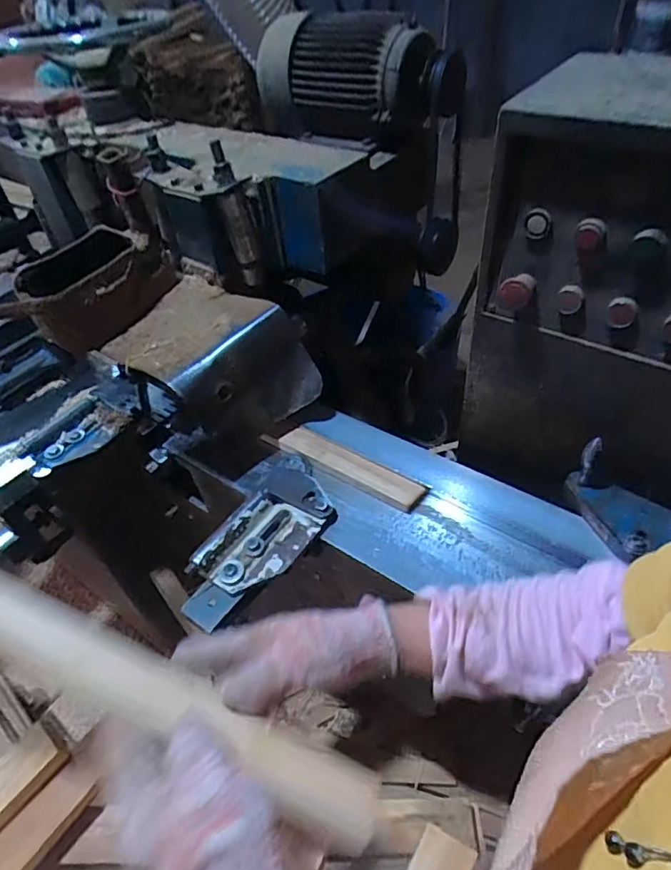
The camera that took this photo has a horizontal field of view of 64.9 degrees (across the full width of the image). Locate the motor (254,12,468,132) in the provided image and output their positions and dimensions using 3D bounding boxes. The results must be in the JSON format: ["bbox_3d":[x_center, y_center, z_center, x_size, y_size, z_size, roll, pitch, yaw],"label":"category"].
[{"bbox_3d":[0.033,-0.630,0.921,0.368,0.167,0.204,32,57,32],"label":"motor"}]

